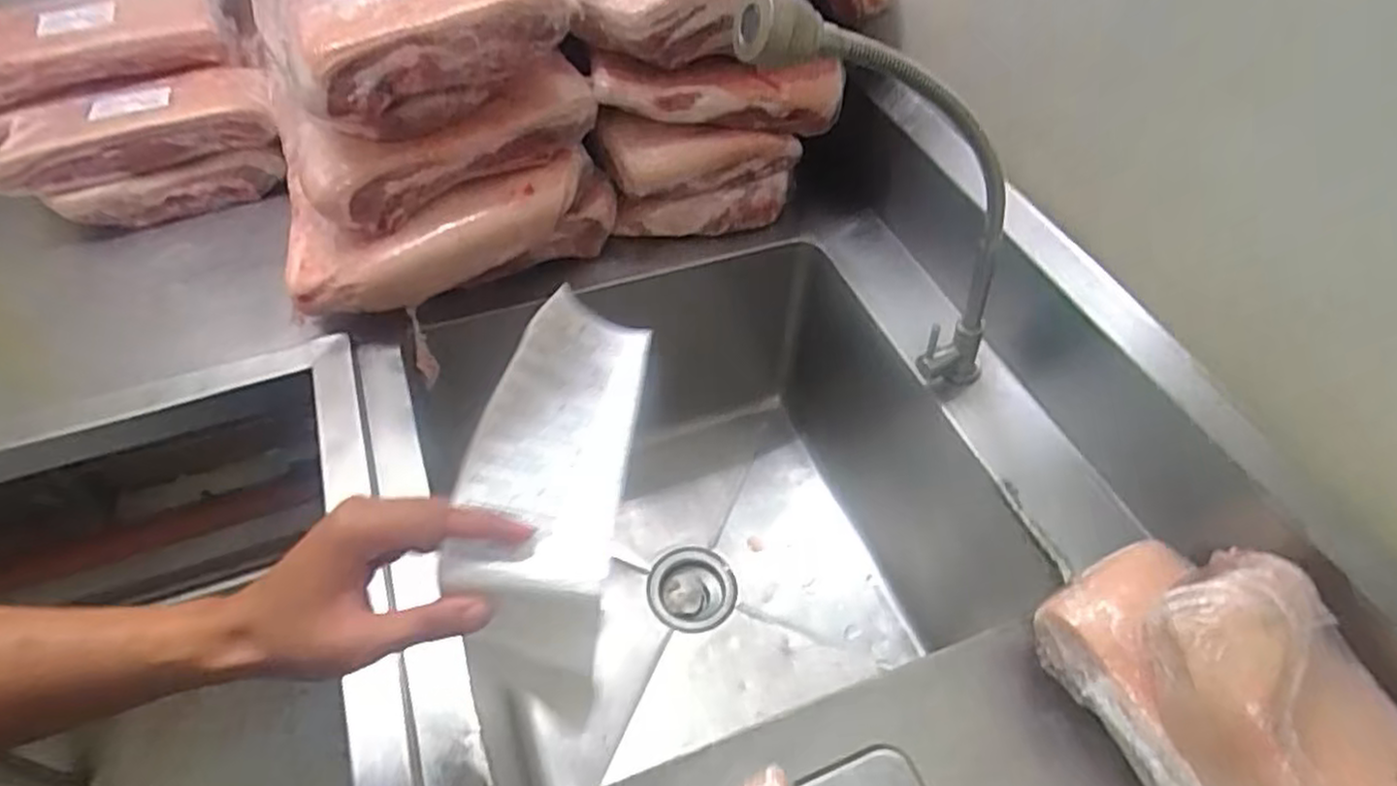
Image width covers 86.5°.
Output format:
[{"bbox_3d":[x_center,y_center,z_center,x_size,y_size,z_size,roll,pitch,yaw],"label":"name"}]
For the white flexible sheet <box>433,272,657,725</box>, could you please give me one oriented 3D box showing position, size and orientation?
[{"bbox_3d":[-0.085,0.059,0.424,0.083,0.064,0.228,4,72,3],"label":"white flexible sheet"}]

